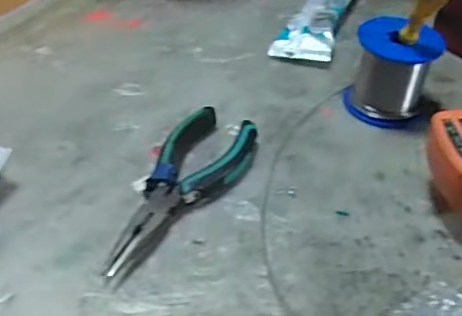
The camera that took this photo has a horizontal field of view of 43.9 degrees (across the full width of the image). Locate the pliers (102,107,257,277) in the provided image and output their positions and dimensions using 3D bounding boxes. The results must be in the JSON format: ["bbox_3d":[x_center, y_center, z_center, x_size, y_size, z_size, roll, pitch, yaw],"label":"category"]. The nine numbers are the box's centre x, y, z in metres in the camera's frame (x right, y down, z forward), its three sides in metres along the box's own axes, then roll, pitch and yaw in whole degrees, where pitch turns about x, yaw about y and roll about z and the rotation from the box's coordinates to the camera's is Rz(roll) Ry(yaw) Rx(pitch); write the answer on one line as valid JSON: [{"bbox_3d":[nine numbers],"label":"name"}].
[{"bbox_3d":[-0.037,0.016,0.379,0.054,0.017,0.153,24,46,23],"label":"pliers"}]

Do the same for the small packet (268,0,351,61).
[{"bbox_3d":[0.087,-0.144,0.570,0.053,0.014,0.164,14,43,14],"label":"small packet"}]

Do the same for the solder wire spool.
[{"bbox_3d":[0.129,-0.069,0.459,0.064,0.072,0.064,1,41,-1],"label":"solder wire spool"}]

